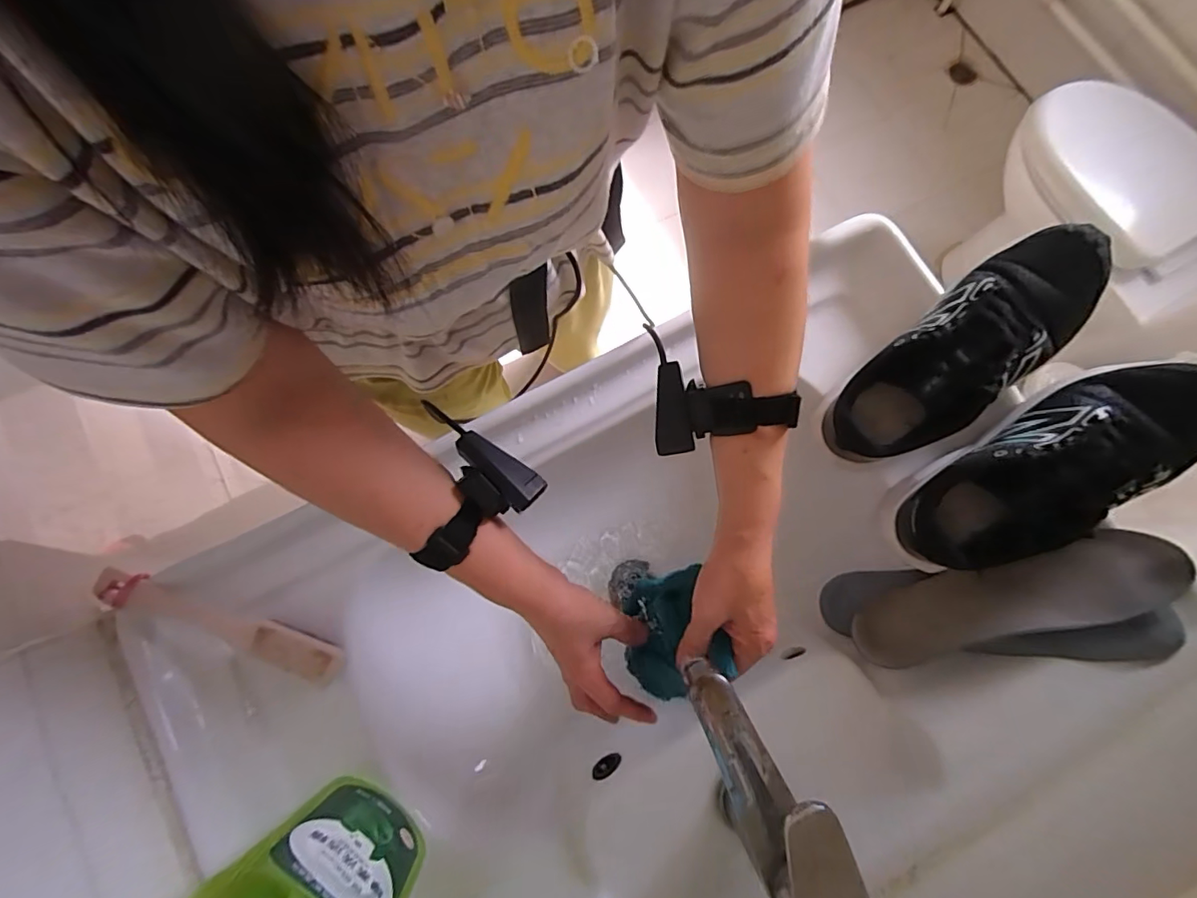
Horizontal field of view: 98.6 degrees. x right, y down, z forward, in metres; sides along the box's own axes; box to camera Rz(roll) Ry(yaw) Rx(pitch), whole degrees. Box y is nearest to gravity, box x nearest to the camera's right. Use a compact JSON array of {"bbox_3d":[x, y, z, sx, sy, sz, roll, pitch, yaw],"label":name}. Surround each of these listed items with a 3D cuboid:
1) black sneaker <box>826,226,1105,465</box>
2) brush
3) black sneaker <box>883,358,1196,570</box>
[{"bbox_3d":[0.315,-0.082,0.451,0.254,0.093,0.087,-44,80,11],"label":"black sneaker"},{"bbox_3d":[-0.323,0.154,0.445,0.203,0.023,0.034,25,79,-9],"label":"brush"},{"bbox_3d":[0.379,0.010,0.432,0.265,0.102,0.095,-34,79,9],"label":"black sneaker"}]

